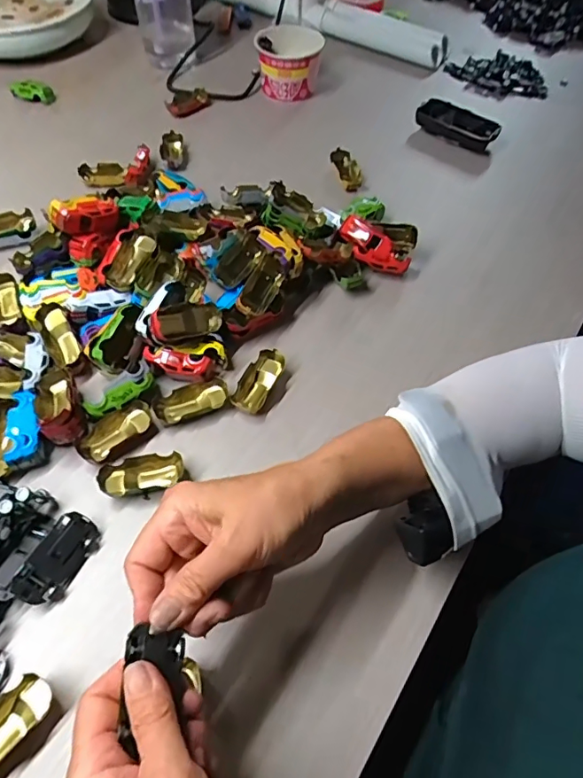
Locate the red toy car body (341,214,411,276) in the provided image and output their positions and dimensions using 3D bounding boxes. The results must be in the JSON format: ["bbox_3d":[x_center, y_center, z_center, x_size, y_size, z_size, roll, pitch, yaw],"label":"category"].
[{"bbox_3d":[0.086,-0.149,0.531,0.081,0.026,0.029,42,64,7],"label":"red toy car body"}]

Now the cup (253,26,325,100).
[{"bbox_3d":[-0.003,-0.462,0.716,0.087,0.072,0.092,1,56,-1],"label":"cup"}]

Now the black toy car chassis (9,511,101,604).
[{"bbox_3d":[-0.170,0.124,0.368,0.036,0.015,0.064,39,56,-19],"label":"black toy car chassis"}]

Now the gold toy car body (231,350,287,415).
[{"bbox_3d":[-0.030,-0.008,0.457,0.029,0.017,0.062,22,58,13],"label":"gold toy car body"}]

